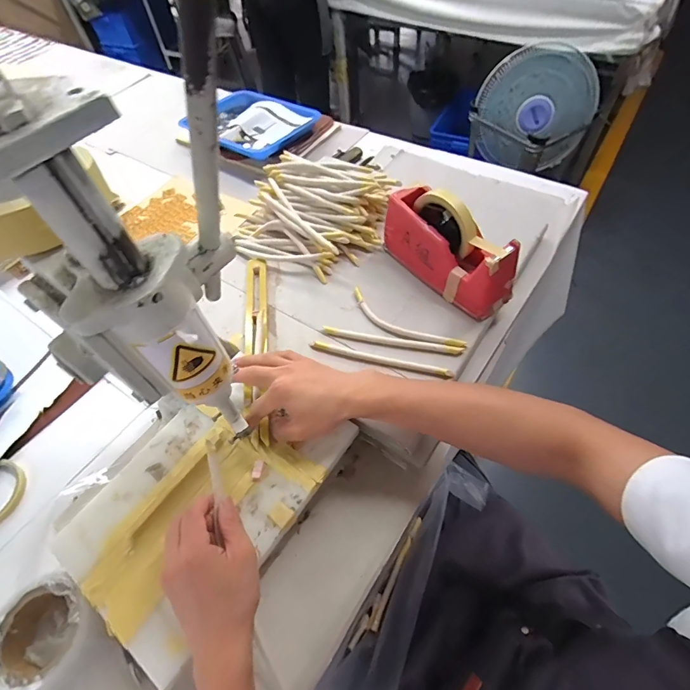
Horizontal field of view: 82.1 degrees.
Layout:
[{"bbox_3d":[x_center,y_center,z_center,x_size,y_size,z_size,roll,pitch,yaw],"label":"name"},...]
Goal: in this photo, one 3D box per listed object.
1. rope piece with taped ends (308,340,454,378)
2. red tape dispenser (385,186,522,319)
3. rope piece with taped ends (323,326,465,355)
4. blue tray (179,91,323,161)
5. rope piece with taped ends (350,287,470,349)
[{"bbox_3d":[0.043,0.018,0.517,0.187,0.010,0.012,13,58,13],"label":"rope piece with taped ends"},{"bbox_3d":[0.140,-0.142,0.552,0.063,0.120,0.206,-38,61,-20],"label":"red tape dispenser"},{"bbox_3d":[0.062,-0.005,0.530,0.184,0.009,0.018,10,57,11],"label":"rope piece with taped ends"},{"bbox_3d":[-0.226,-0.524,0.939,0.269,0.034,0.214,31,63,23],"label":"blue tray"},{"bbox_3d":[0.077,-0.030,0.543,0.176,0.010,0.040,29,62,22],"label":"rope piece with taped ends"}]

